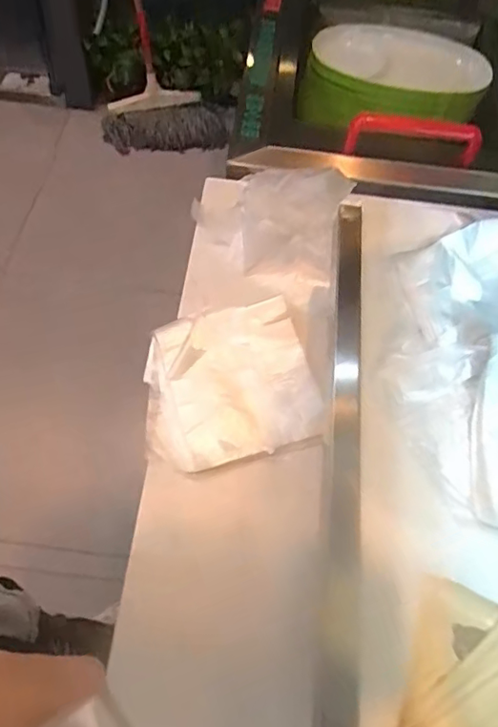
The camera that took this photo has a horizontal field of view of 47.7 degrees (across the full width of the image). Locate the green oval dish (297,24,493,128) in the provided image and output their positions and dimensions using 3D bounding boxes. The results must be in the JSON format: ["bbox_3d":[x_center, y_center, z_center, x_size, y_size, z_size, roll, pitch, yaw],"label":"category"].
[{"bbox_3d":[0.280,-0.578,1.123,0.352,0.098,0.190,3,60,-2],"label":"green oval dish"}]

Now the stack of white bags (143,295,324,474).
[{"bbox_3d":[-0.025,0.023,0.715,0.212,0.024,0.204,-8,61,-9],"label":"stack of white bags"}]

